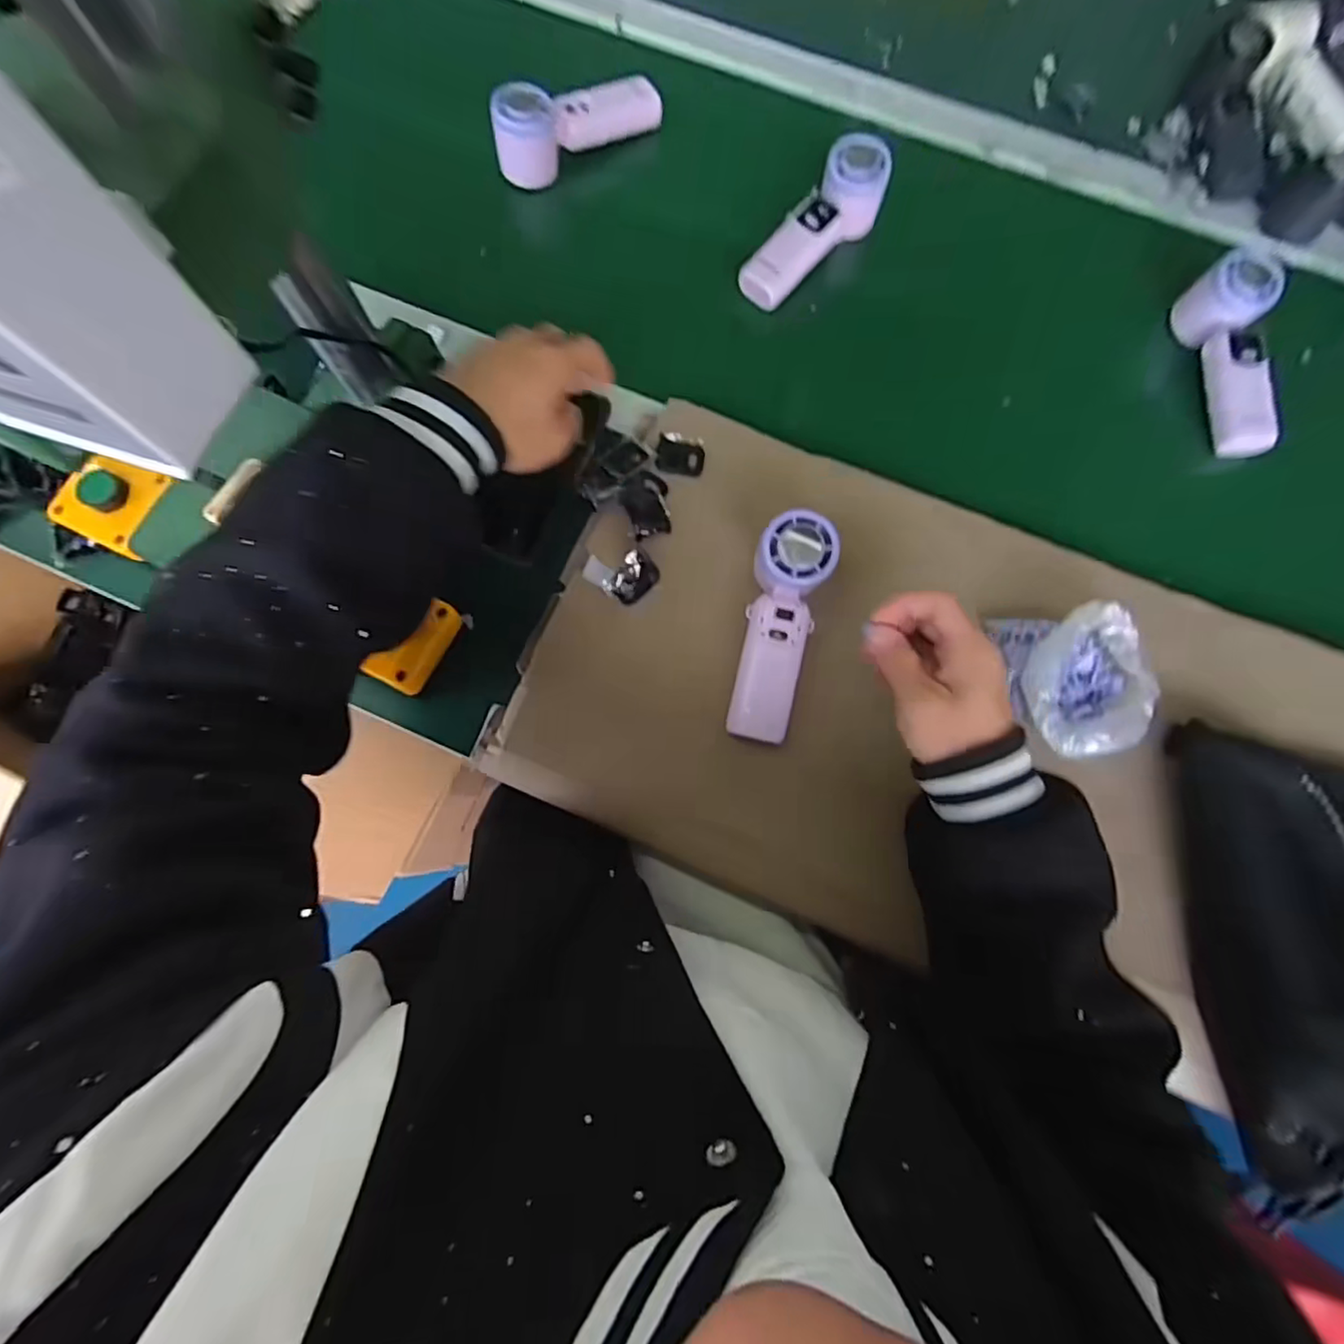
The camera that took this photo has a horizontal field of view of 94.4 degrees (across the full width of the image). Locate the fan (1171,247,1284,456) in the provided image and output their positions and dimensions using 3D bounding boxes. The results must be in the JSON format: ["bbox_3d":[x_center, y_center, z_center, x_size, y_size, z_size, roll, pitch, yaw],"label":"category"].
[{"bbox_3d":[0.483,-0.271,0.529,0.049,0.052,0.160,0,76,-2],"label":"fan"}]

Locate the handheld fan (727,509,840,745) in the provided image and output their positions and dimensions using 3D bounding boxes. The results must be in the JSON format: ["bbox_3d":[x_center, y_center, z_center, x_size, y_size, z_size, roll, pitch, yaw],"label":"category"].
[{"bbox_3d":[0.078,-0.033,0.462,0.051,0.039,0.164,13,91,1],"label":"handheld fan"}]

